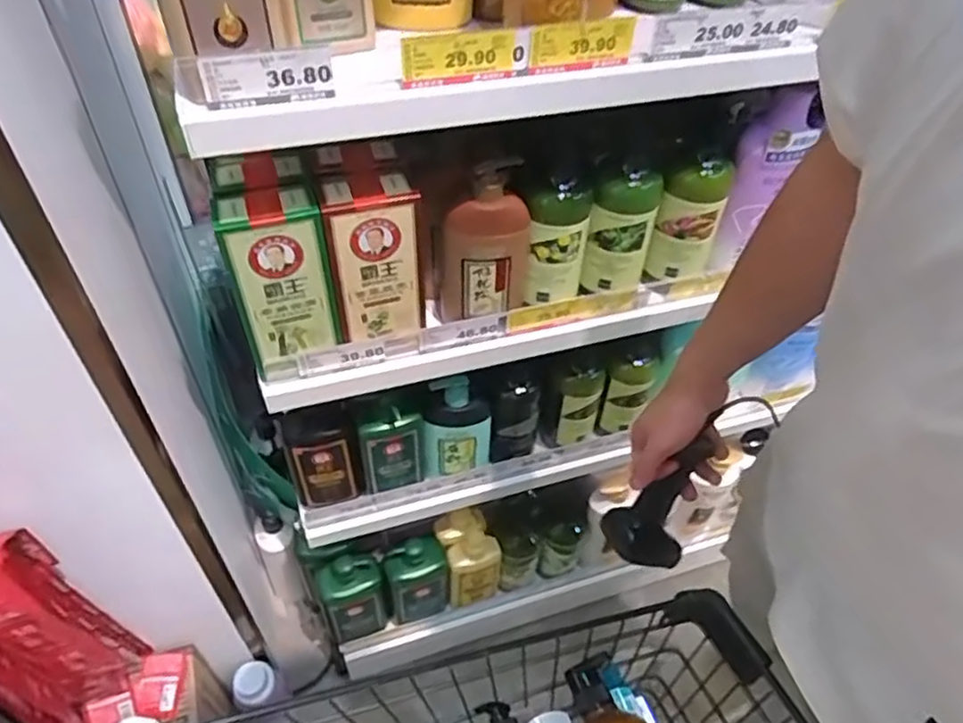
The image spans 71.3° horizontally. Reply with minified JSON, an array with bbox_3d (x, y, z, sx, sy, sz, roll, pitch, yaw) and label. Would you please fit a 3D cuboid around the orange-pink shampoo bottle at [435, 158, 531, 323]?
[{"bbox_3d":[0.002,-0.124,0.713,0.095,0.191,0.062,-6,47,-7],"label":"orange-pink shampoo bottle"}]

